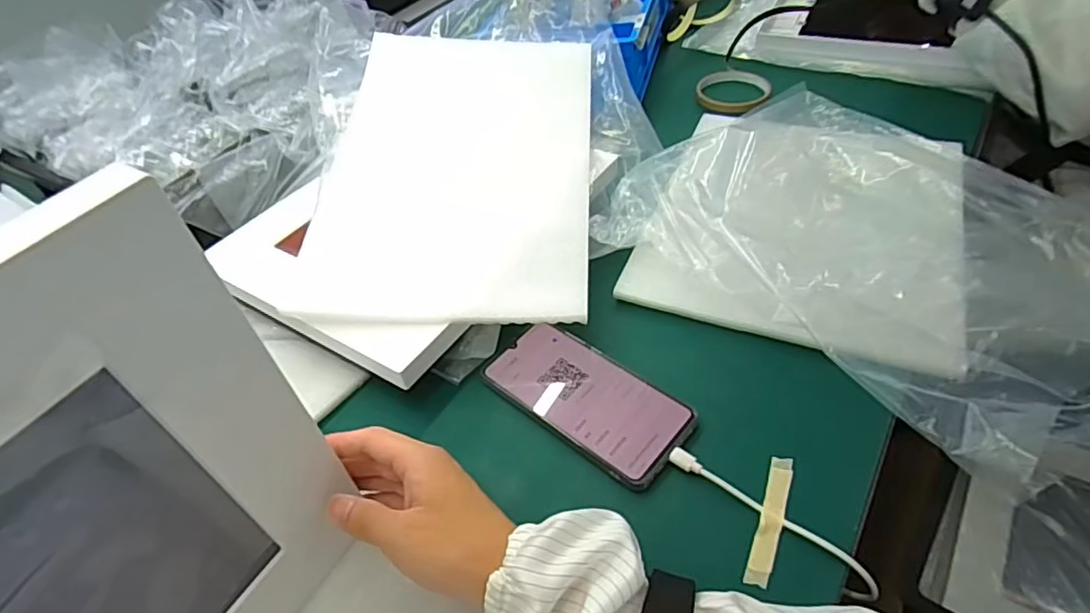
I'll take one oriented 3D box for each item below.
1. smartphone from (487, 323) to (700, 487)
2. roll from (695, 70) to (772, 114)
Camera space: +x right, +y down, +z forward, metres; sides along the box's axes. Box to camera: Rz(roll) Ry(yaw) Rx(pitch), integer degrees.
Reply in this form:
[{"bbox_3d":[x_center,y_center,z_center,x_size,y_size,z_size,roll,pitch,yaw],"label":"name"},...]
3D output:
[{"bbox_3d":[0.028,0.064,0.437,0.149,0.009,0.073,31,57,30],"label":"smartphone"},{"bbox_3d":[0.218,-0.247,0.704,0.081,0.014,0.100,2,46,10],"label":"roll"}]

